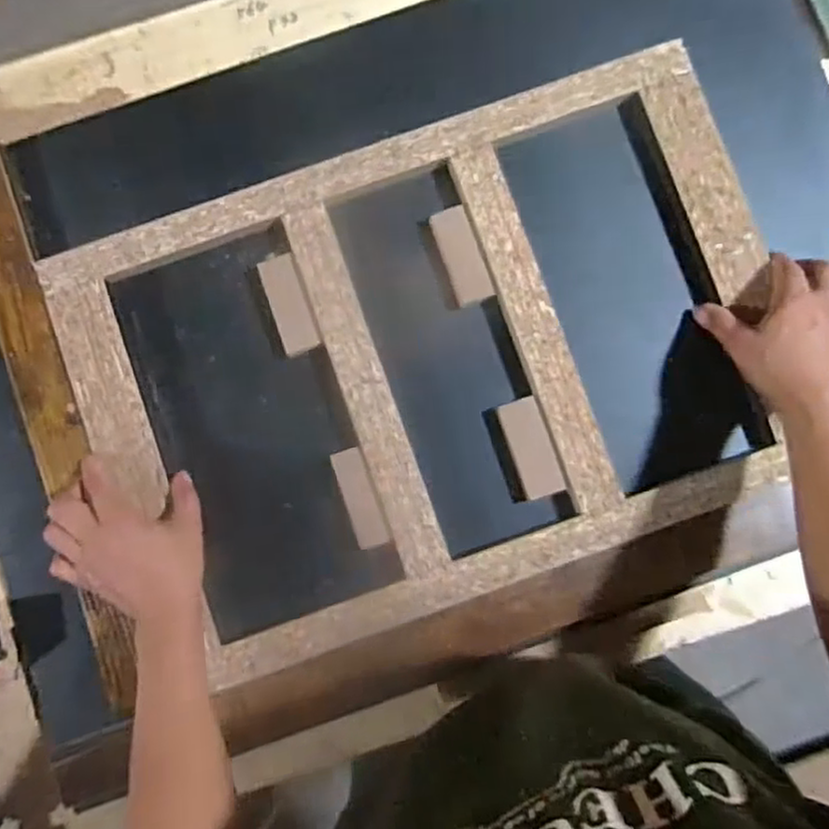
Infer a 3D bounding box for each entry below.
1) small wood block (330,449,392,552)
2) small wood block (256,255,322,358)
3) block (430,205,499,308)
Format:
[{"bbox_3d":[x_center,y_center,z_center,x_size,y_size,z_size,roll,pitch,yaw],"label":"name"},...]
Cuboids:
[{"bbox_3d":[-0.043,0.067,0.560,0.026,0.017,0.079,-19,86,-2],"label":"small wood block"},{"bbox_3d":[-0.101,-0.089,0.574,0.031,0.014,0.080,-18,86,-2],"label":"small wood block"},{"bbox_3d":[0.039,-0.131,0.575,0.030,0.015,0.079,-20,86,-2],"label":"block"}]

